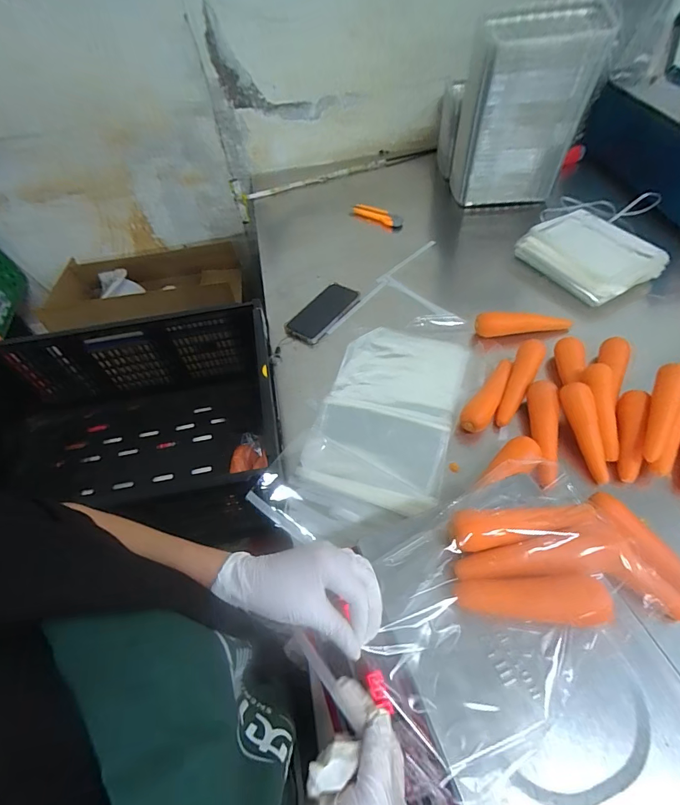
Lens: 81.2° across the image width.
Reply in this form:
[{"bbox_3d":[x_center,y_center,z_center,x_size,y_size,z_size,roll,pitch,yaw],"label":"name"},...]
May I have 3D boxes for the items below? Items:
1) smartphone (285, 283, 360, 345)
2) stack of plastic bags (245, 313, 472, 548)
[{"bbox_3d":[-0.035,-0.183,0.807,0.083,0.018,0.163,27,60,23],"label":"smartphone"},{"bbox_3d":[0.076,0.004,0.638,0.220,0.036,0.458,18,57,17],"label":"stack of plastic bags"}]

